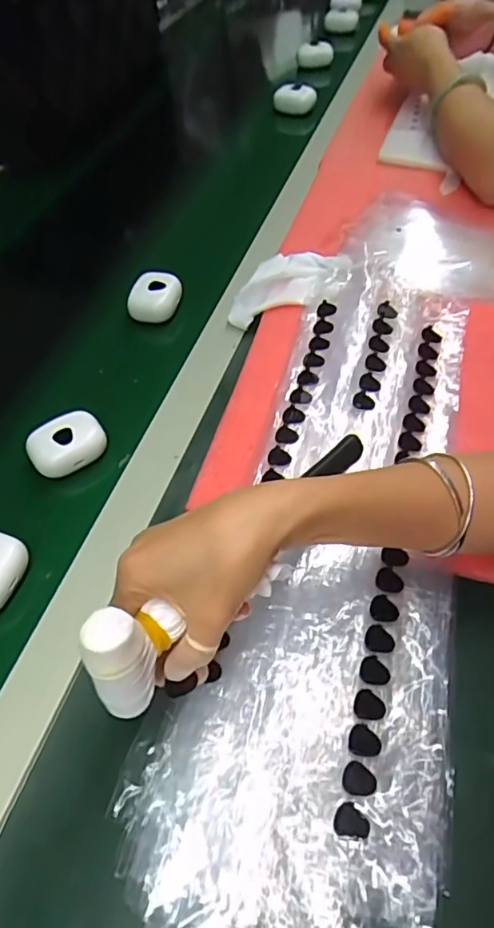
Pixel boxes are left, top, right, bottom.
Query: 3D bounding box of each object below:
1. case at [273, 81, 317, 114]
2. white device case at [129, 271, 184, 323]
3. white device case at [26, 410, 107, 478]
[{"bbox_3d":[0.067,-0.505,0.770,0.064,0.041,0.021,20,58,14],"label":"case"},{"bbox_3d":[-0.090,-0.163,0.552,0.043,0.031,0.046,10,55,14],"label":"white device case"},{"bbox_3d":[-0.143,-0.013,0.449,0.058,0.030,0.041,-31,56,-17],"label":"white device case"}]

